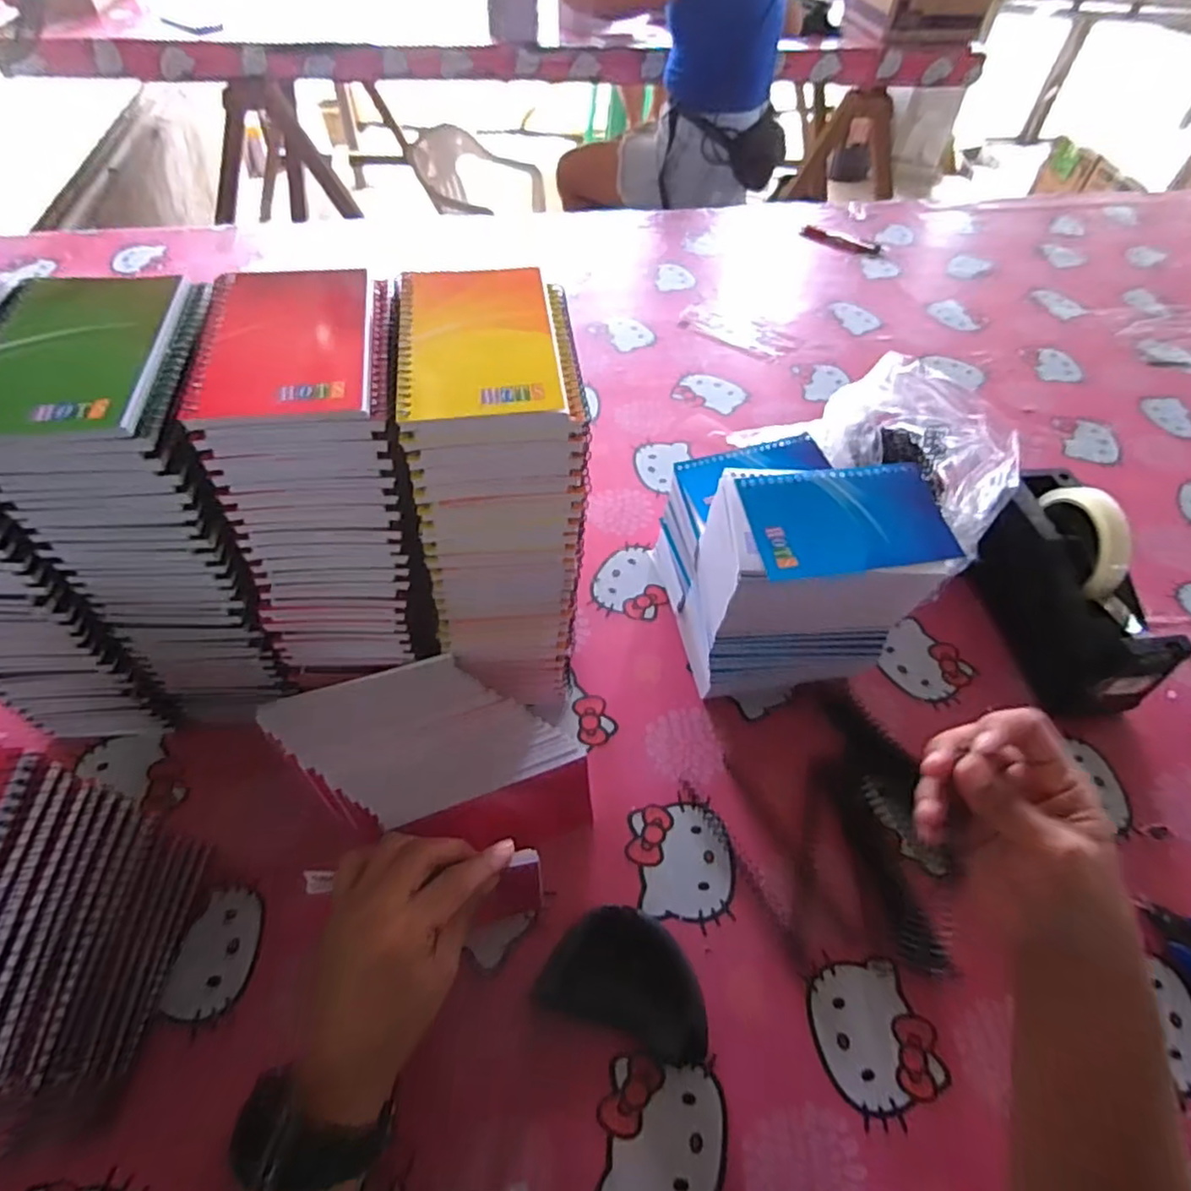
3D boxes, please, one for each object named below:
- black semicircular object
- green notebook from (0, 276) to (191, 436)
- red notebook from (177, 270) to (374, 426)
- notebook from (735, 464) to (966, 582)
[{"bbox_3d":[0.022,0.238,0.408,0.101,0.030,0.066,17,56,10],"label":"black semicircular object"},{"bbox_3d":[-0.264,-0.124,0.325,0.090,0.008,0.127,-5,54,-7],"label":"green notebook"},{"bbox_3d":[-0.160,-0.133,0.337,0.083,0.009,0.129,-7,54,-8],"label":"red notebook"},{"bbox_3d":[0.163,-0.051,0.422,0.129,0.009,0.079,-6,54,-7],"label":"notebook"}]

